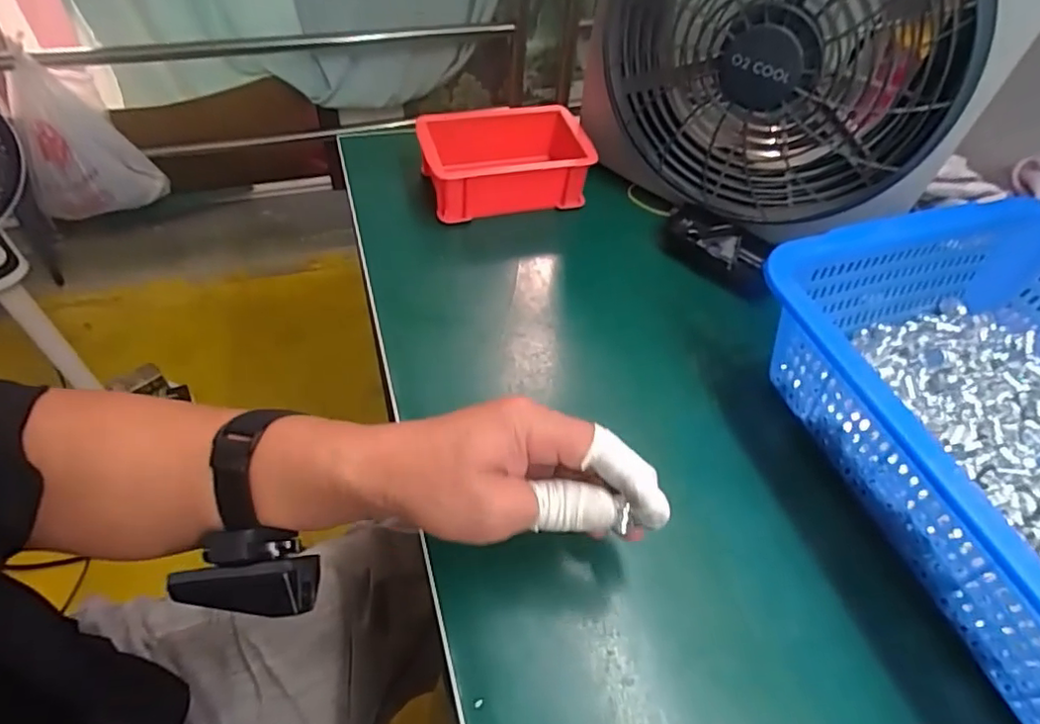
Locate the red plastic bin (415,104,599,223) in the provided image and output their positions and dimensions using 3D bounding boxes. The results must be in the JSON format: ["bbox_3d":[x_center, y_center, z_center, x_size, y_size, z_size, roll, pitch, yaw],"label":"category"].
[{"bbox_3d":[-0.015,-0.185,0.549,0.154,0.068,0.099,-13,54,-15],"label":"red plastic bin"}]

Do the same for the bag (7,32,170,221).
[{"bbox_3d":[-0.916,-0.446,1.230,0.250,0.284,0.151,12,51,4],"label":"bag"}]

